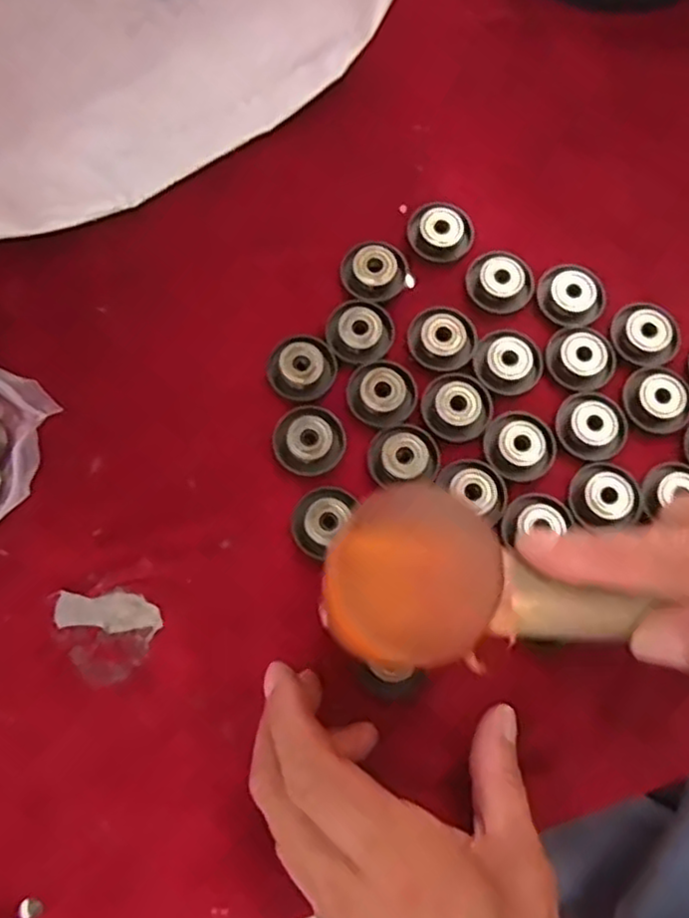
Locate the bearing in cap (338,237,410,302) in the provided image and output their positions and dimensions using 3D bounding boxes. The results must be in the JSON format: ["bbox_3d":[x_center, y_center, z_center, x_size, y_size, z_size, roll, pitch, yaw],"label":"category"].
[{"bbox_3d":[0.015,-0.095,0.358,0.031,0.007,0.034,36,77,7],"label":"bearing in cap"}]

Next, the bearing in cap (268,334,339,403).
[{"bbox_3d":[-0.020,-0.045,0.343,0.033,0.008,0.033,0,75,-2],"label":"bearing in cap"}]

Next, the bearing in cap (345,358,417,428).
[{"bbox_3d":[0.018,-0.032,0.342,0.033,0.006,0.032,0,75,-2],"label":"bearing in cap"}]

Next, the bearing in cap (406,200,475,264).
[{"bbox_3d":[0.049,-0.117,0.366,0.033,0.007,0.035,0,75,-2],"label":"bearing in cap"}]

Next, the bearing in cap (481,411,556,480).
[{"bbox_3d":[0.083,-0.007,0.336,0.033,0.006,0.033,-41,80,-11],"label":"bearing in cap"}]

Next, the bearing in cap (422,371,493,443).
[{"bbox_3d":[0.054,-0.025,0.340,0.032,0.006,0.033,0,75,-2],"label":"bearing in cap"}]

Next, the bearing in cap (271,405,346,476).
[{"bbox_3d":[-0.017,-0.009,0.334,0.033,0.005,0.032,0,75,-2],"label":"bearing in cap"}]

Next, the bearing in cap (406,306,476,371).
[{"bbox_3d":[0.048,-0.060,0.349,0.032,0.007,0.033,37,77,7],"label":"bearing in cap"}]

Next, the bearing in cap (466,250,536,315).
[{"bbox_3d":[0.078,-0.089,0.357,0.033,0.006,0.032,0,75,-2],"label":"bearing in cap"}]

